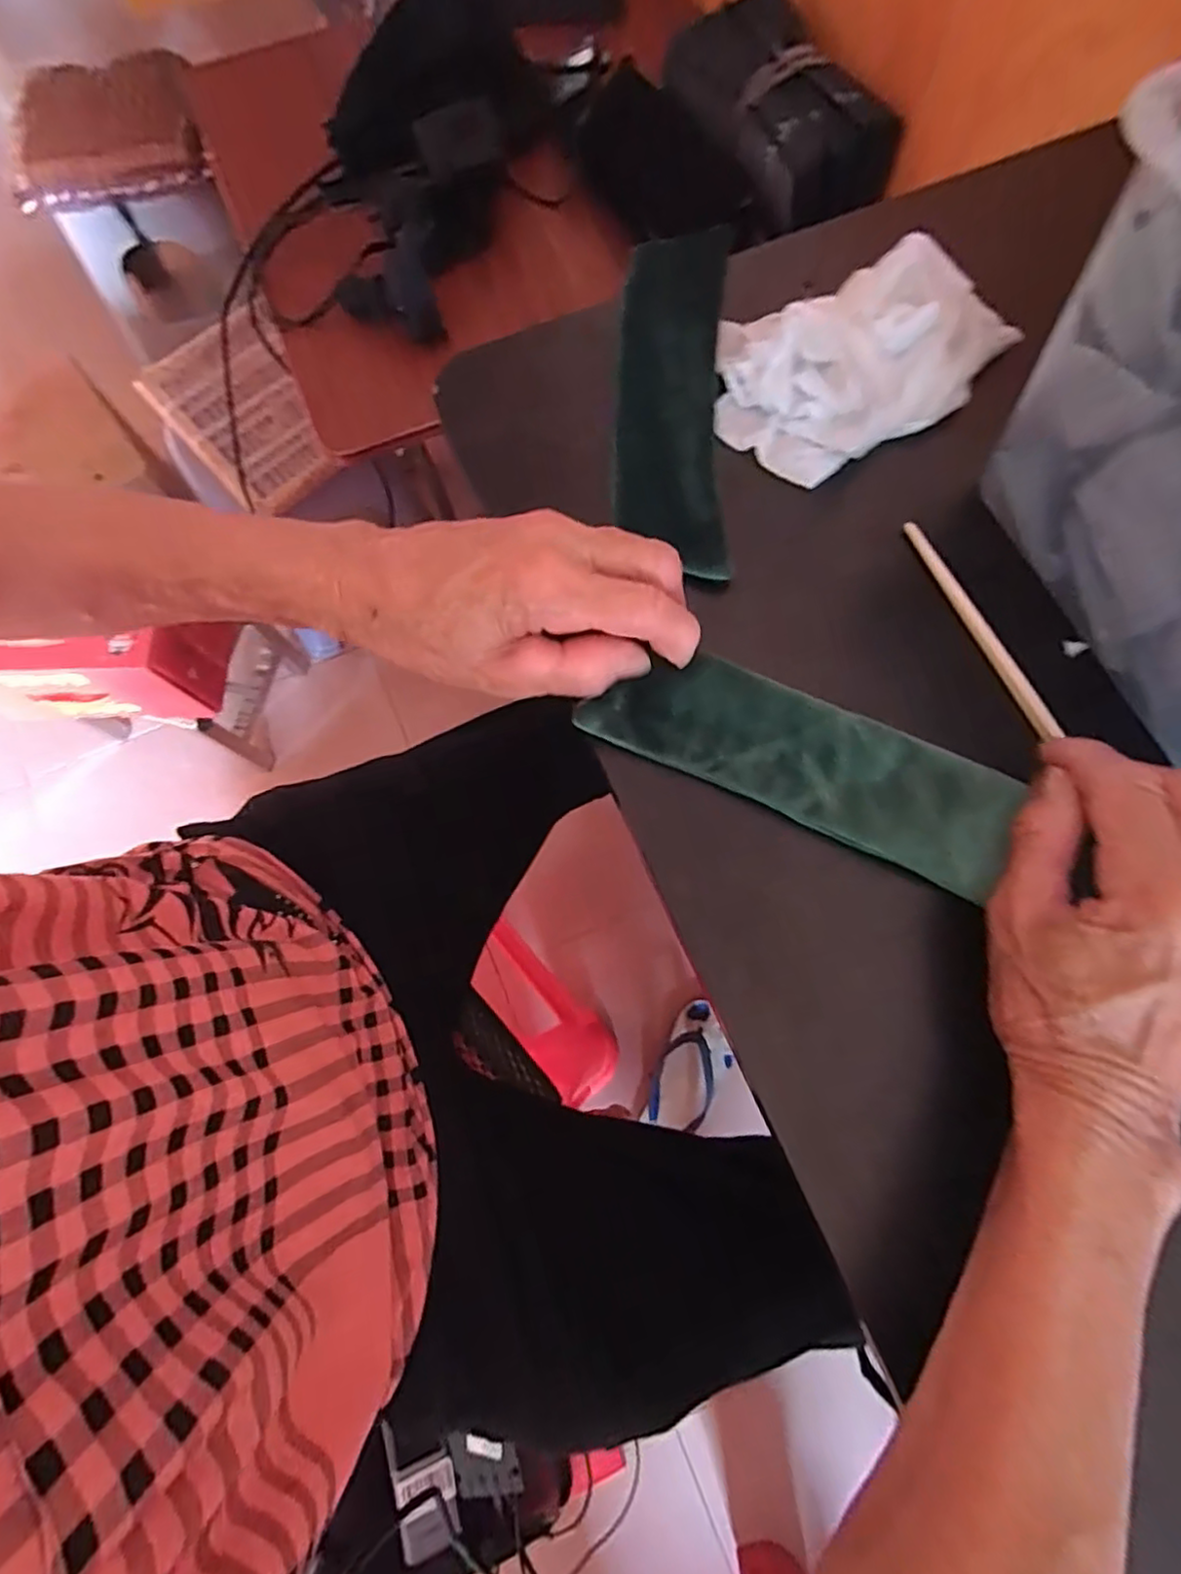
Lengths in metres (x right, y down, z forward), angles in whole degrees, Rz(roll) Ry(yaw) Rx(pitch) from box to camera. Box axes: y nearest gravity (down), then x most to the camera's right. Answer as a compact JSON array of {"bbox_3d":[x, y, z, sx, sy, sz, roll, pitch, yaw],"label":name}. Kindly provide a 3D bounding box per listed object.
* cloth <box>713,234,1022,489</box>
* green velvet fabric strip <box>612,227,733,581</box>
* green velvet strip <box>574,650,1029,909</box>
[{"bbox_3d":[0.129,-0.215,0.317,0.141,0.043,0.095,-25,75,-5],"label":"cloth"},{"bbox_3d":[0.040,-0.198,0.331,0.054,0.016,0.208,0,76,2],"label":"green velvet fabric strip"},{"bbox_3d":[0.085,-0.013,0.275,0.172,0.008,0.057,21,77,9],"label":"green velvet strip"}]

